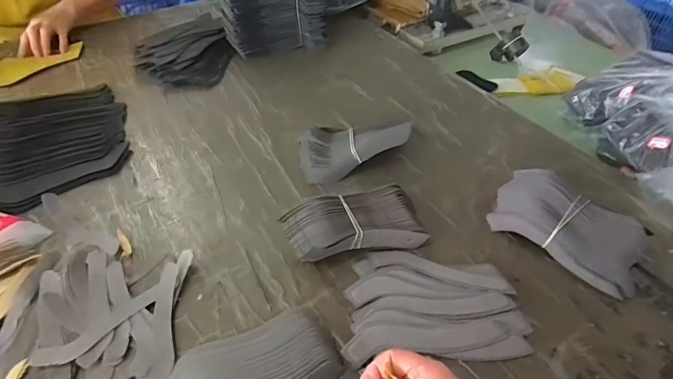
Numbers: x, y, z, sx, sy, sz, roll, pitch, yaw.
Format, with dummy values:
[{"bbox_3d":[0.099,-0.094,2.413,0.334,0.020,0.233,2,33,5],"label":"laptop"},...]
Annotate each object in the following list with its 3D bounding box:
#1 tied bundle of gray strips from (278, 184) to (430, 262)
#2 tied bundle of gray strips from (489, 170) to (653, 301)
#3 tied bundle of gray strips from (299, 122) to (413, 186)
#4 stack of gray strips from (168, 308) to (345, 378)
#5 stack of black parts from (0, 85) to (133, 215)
[{"bbox_3d":[0.026,0.045,0.537,0.181,0.043,0.097,-13,46,-13],"label":"tied bundle of gray strips"},{"bbox_3d":[0.298,0.045,0.531,0.180,0.050,0.120,31,52,27],"label":"tied bundle of gray strips"},{"bbox_3d":[0.023,-0.074,0.641,0.166,0.060,0.096,-17,48,-17],"label":"tied bundle of gray strips"},{"bbox_3d":[-0.085,0.179,0.410,0.172,0.030,0.100,-20,48,-19],"label":"stack of gray strips"},{"bbox_3d":[-0.448,-0.089,0.654,0.212,0.057,0.249,-25,50,-23],"label":"stack of black parts"}]

